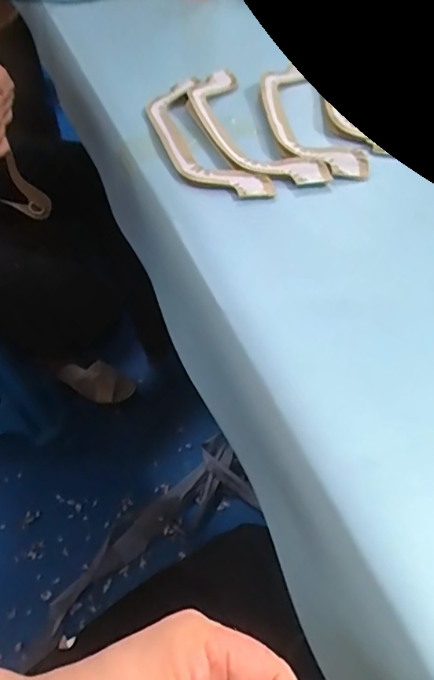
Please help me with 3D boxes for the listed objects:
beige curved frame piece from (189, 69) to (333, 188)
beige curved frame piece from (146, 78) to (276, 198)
[{"bbox_3d":[0.030,-0.246,0.568,0.084,0.013,0.256,-20,53,-13],"label":"beige curved frame piece"},{"bbox_3d":[-0.023,-0.230,0.561,0.081,0.007,0.255,-18,52,-12],"label":"beige curved frame piece"}]

